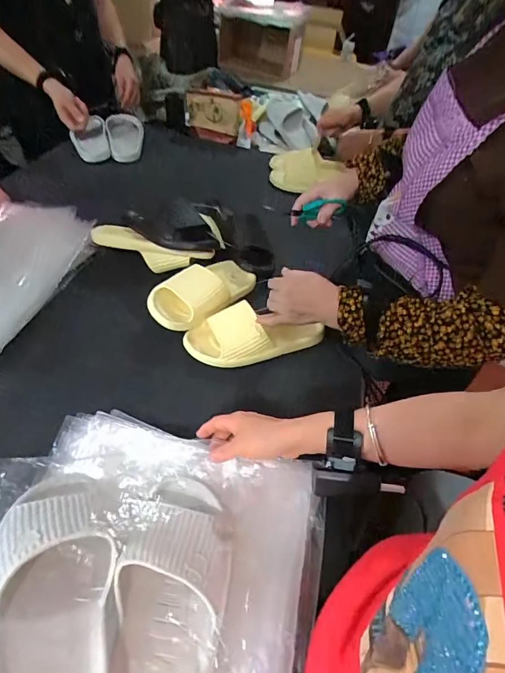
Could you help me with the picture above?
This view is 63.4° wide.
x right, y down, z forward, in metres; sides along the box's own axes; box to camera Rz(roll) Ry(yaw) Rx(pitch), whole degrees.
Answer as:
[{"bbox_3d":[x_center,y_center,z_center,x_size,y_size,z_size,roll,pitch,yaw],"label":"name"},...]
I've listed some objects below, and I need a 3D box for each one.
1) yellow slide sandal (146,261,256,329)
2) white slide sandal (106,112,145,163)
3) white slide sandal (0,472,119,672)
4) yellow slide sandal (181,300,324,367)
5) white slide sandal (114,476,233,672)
[{"bbox_3d":[-0.084,-0.082,0.756,0.098,0.073,0.241,30,50,21],"label":"yellow slide sandal"},{"bbox_3d":[-0.400,-0.634,1.306,0.114,0.060,0.238,-8,47,-15],"label":"white slide sandal"},{"bbox_3d":[-0.178,0.230,0.369,0.103,0.073,0.257,-11,48,-17],"label":"white slide sandal"},{"bbox_3d":[0.008,-0.004,0.702,0.241,0.070,0.100,-12,49,-18],"label":"yellow slide sandal"},{"bbox_3d":[-0.077,0.248,0.385,0.099,0.061,0.257,8,45,1],"label":"white slide sandal"}]

